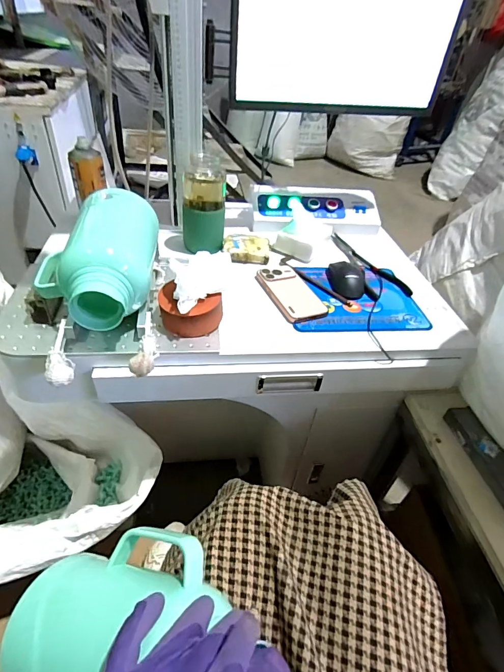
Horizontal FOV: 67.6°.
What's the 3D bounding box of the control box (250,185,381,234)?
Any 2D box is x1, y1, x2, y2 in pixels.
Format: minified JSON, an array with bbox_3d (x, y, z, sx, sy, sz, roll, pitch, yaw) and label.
[{"bbox_3d":[0.156,-0.305,0.922,0.317,0.068,0.121,-1,42,-7],"label":"control box"}]

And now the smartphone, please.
[{"bbox_3d":[0.070,-0.082,0.703,0.078,0.016,0.153,-13,45,-21],"label":"smartphone"}]

